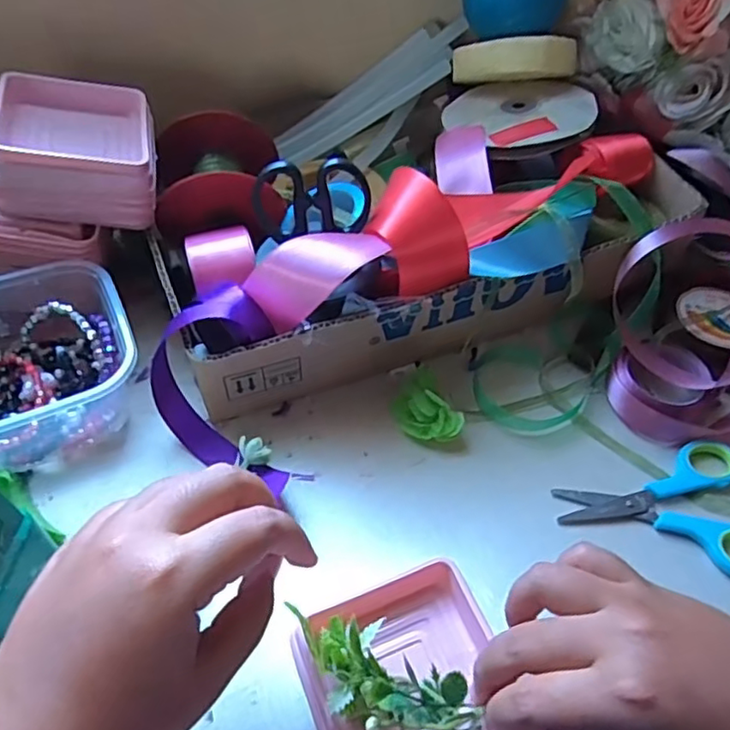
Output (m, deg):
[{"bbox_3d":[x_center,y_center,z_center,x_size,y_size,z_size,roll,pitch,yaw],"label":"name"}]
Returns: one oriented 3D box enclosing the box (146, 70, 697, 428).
[{"bbox_3d":[0.037,-0.091,0.422,0.371,0.104,0.196,-19,54,-17],"label":"box"}]

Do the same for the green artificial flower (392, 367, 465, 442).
[{"bbox_3d":[0.037,0.027,0.384,0.032,0.021,0.047,-23,55,-19],"label":"green artificial flower"}]

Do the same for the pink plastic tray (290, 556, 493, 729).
[{"bbox_3d":[0.020,0.146,0.287,0.090,0.020,0.093,-17,54,-16],"label":"pink plastic tray"}]

